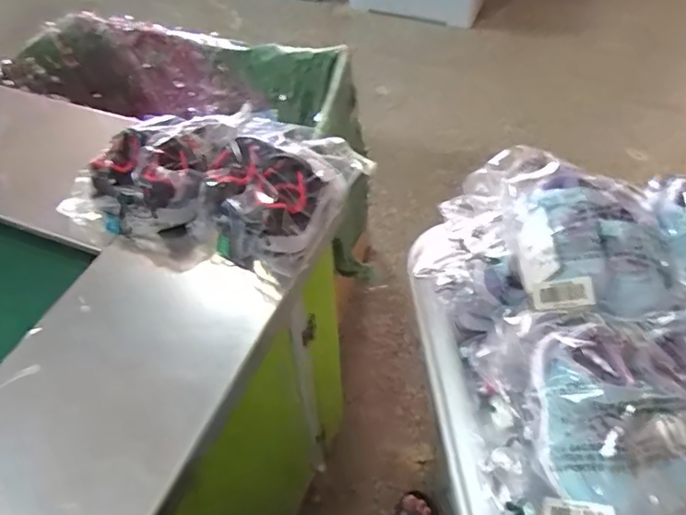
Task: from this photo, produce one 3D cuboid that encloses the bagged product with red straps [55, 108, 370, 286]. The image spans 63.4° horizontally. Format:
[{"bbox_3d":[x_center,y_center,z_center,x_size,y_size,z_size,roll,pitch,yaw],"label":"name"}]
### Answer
[{"bbox_3d":[-0.162,-0.102,0.726,0.348,0.098,0.228,15,52,15],"label":"bagged product with red straps"}]

